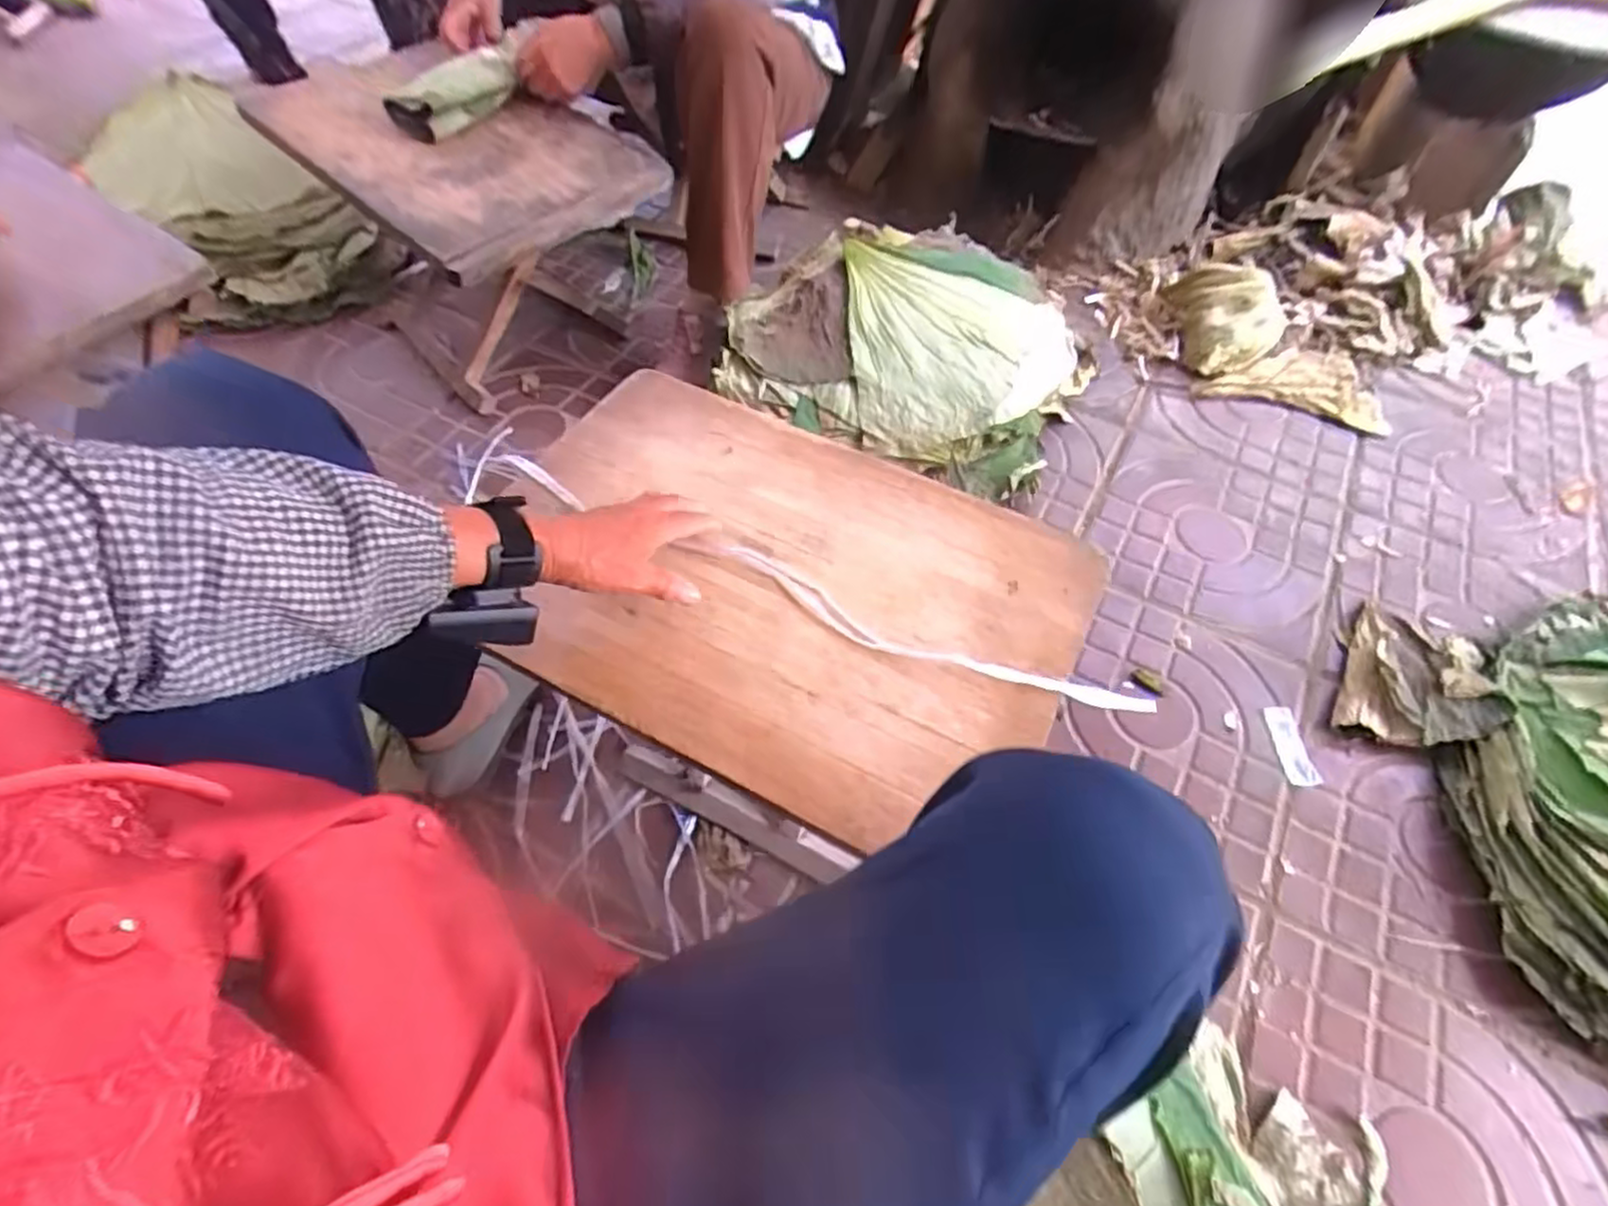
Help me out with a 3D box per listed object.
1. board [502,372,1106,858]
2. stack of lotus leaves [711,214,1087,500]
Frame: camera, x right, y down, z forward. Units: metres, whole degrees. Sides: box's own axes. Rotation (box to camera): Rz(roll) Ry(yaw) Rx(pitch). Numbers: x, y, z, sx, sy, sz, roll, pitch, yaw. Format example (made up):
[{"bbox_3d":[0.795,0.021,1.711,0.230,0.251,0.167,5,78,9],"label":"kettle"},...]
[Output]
[{"bbox_3d":[-0.021,-0.017,0.586,0.460,0.022,0.325,23,59,15],"label":"board"},{"bbox_3d":[0.160,-0.378,1.060,0.468,0.185,0.409,19,58,12],"label":"stack of lotus leaves"}]

